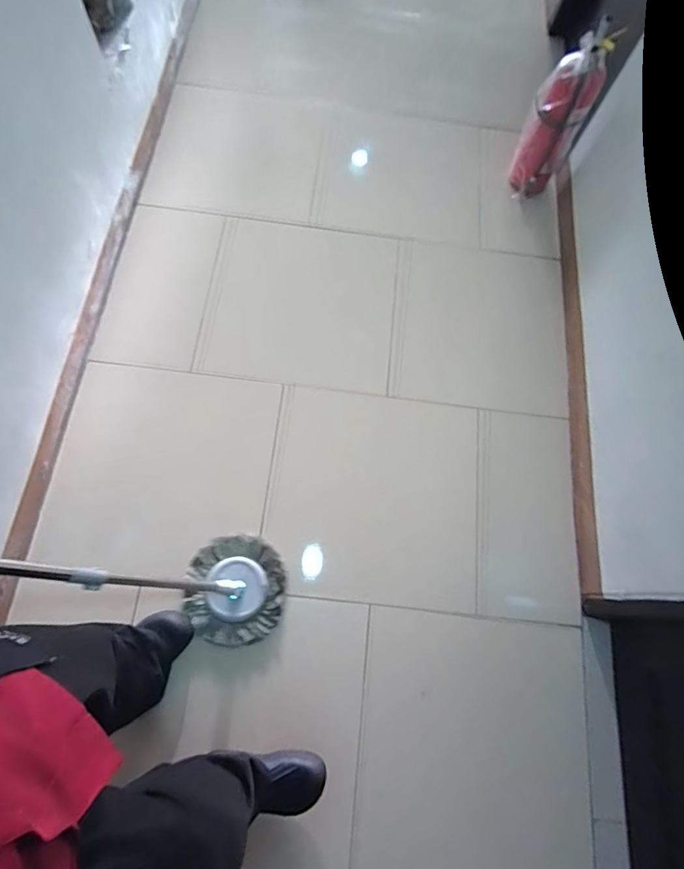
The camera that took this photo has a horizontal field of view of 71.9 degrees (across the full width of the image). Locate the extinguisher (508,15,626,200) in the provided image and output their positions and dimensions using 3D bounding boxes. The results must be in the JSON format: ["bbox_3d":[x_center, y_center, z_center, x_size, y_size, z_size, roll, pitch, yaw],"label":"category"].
[{"bbox_3d":[0.685,-1.007,1.522,0.160,0.434,0.203,26,72,4],"label":"extinguisher"}]

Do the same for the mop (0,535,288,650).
[{"bbox_3d":[-0.422,0.289,0.907,0.228,0.850,0.254,-1,71,24],"label":"mop"}]

